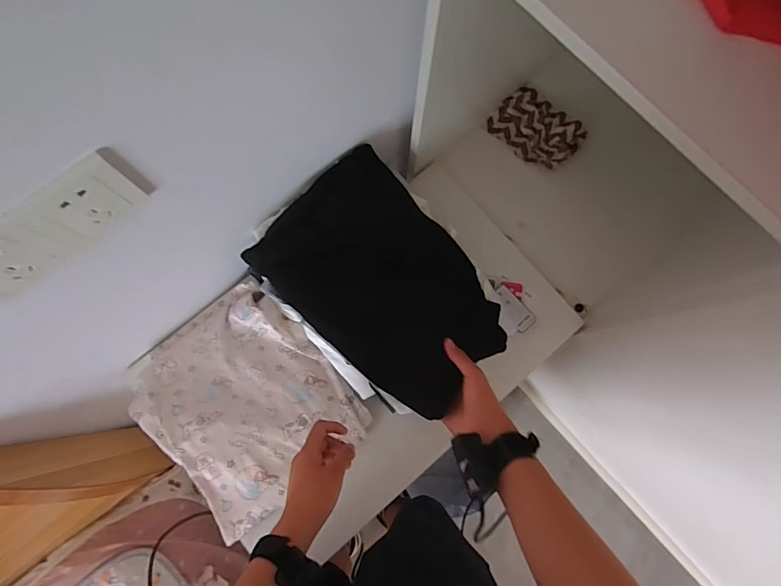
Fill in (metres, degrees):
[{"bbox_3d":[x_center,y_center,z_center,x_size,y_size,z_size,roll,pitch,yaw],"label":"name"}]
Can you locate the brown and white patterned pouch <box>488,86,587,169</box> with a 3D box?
[{"bbox_3d":[0.278,-0.317,0.817,0.114,0.056,0.165,-39,82,-7],"label":"brown and white patterned pouch"}]

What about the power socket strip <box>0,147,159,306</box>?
[{"bbox_3d":[-0.305,-0.055,0.387,0.180,0.091,0.013,-38,82,-7],"label":"power socket strip"}]

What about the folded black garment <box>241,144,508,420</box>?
[{"bbox_3d":[0.004,-0.019,0.654,0.360,0.066,0.253,42,82,7],"label":"folded black garment"}]

